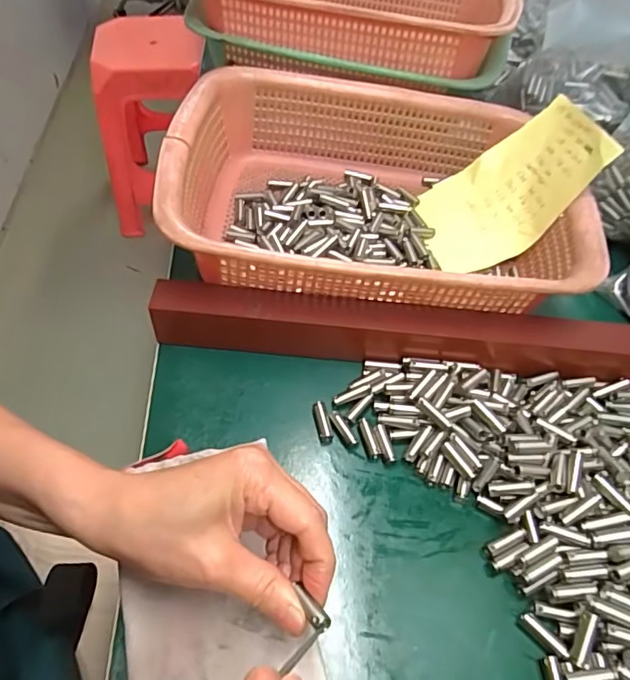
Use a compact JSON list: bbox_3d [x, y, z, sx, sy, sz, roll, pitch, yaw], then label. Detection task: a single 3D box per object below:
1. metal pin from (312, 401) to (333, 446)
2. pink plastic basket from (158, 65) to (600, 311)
[{"bbox_3d":[0.005,0.051,0.316,0.008,0.006,0.027,-9,54,-10],"label":"metal pin"},{"bbox_3d":[0.045,-0.112,0.390,0.284,0.090,0.221,2,53,-2],"label":"pink plastic basket"}]

